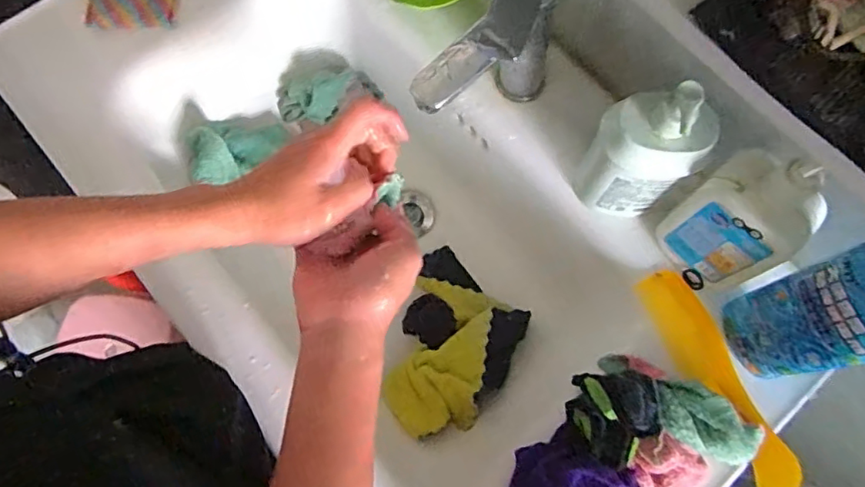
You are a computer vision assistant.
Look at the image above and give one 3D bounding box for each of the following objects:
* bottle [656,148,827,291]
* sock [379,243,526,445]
[{"bbox_3d":[0.246,-0.017,0.467,0.051,0.146,0.089,-31,76,-11],"label":"bottle"},{"bbox_3d":[0.017,0.105,0.609,0.136,0.043,0.195,13,54,25],"label":"sock"}]

